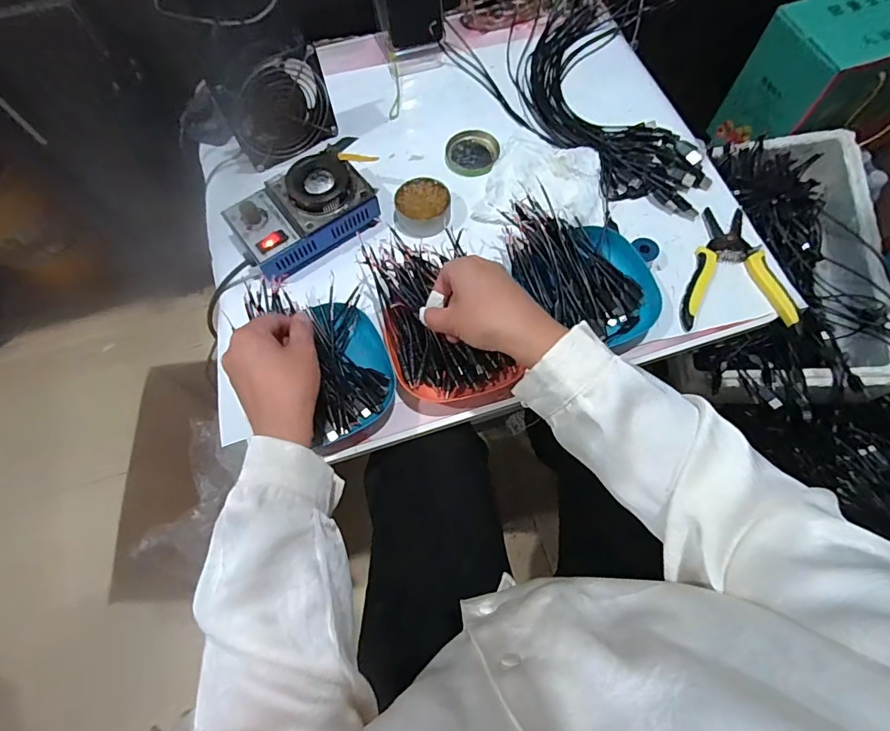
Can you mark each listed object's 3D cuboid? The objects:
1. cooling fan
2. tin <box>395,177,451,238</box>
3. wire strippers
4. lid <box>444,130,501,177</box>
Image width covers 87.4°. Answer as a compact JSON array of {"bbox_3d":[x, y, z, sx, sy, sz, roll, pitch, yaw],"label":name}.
[{"bbox_3d":[-0.193,-0.301,0.541,0.118,0.116,0.027,-32,55,-13],"label":"cooling fan"},{"bbox_3d":[-0.025,-0.185,0.544,0.061,0.028,0.062,-1,69,1],"label":"tin"},{"bbox_3d":[0.317,-0.104,0.506,0.108,0.017,0.154,10,70,5],"label":"wire strippers"},{"bbox_3d":[0.035,-0.264,0.585,0.067,0.017,0.062,-2,69,1],"label":"lid"}]

